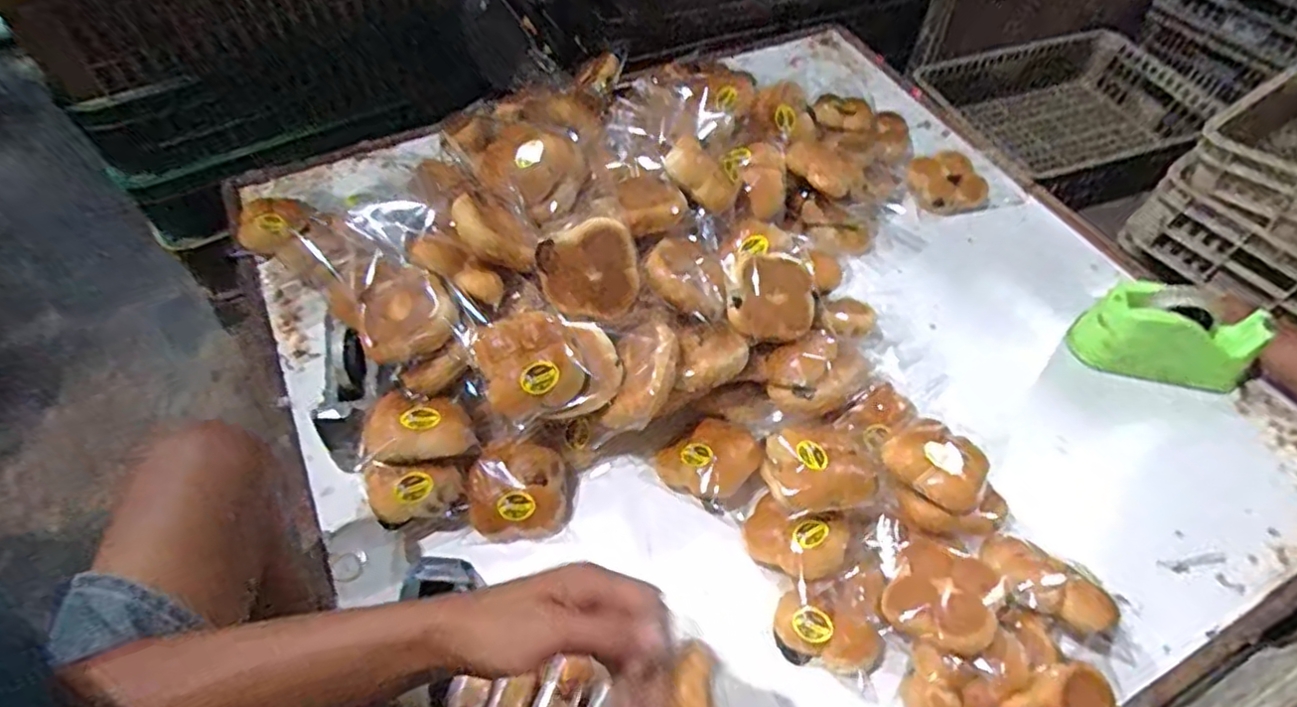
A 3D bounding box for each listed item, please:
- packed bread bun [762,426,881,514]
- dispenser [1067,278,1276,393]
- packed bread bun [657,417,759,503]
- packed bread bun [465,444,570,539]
[{"bbox_3d":[0.190,0.127,0.748,0.111,0.055,0.106,-9,54,-9],"label":"packed bread bun"},{"bbox_3d":[0.694,-0.022,0.894,0.207,0.123,0.094,11,54,6],"label":"dispenser"},{"bbox_3d":[0.072,0.122,0.786,0.108,0.050,0.100,-31,60,-22],"label":"packed bread bun"},{"bbox_3d":[-0.148,0.160,0.773,0.114,0.070,0.090,-2,54,-4],"label":"packed bread bun"}]

